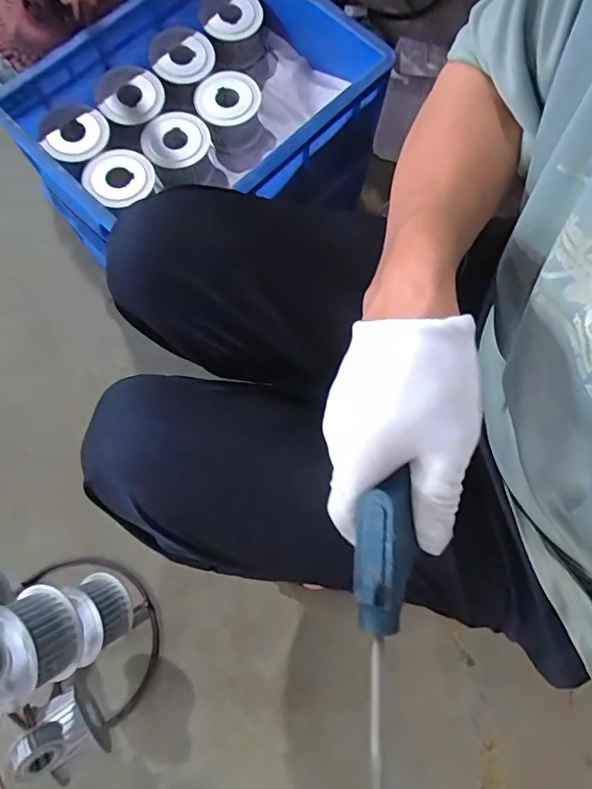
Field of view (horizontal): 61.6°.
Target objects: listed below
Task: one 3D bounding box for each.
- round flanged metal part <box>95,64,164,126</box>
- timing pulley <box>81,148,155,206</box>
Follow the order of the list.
[{"bbox_3d":[-0.212,-0.378,0.649,0.076,0.054,0.080,-18,87,-8],"label":"round flanged metal part"},{"bbox_3d":[-0.213,-0.261,0.601,0.080,0.017,0.074,-22,75,-8],"label":"timing pulley"}]

